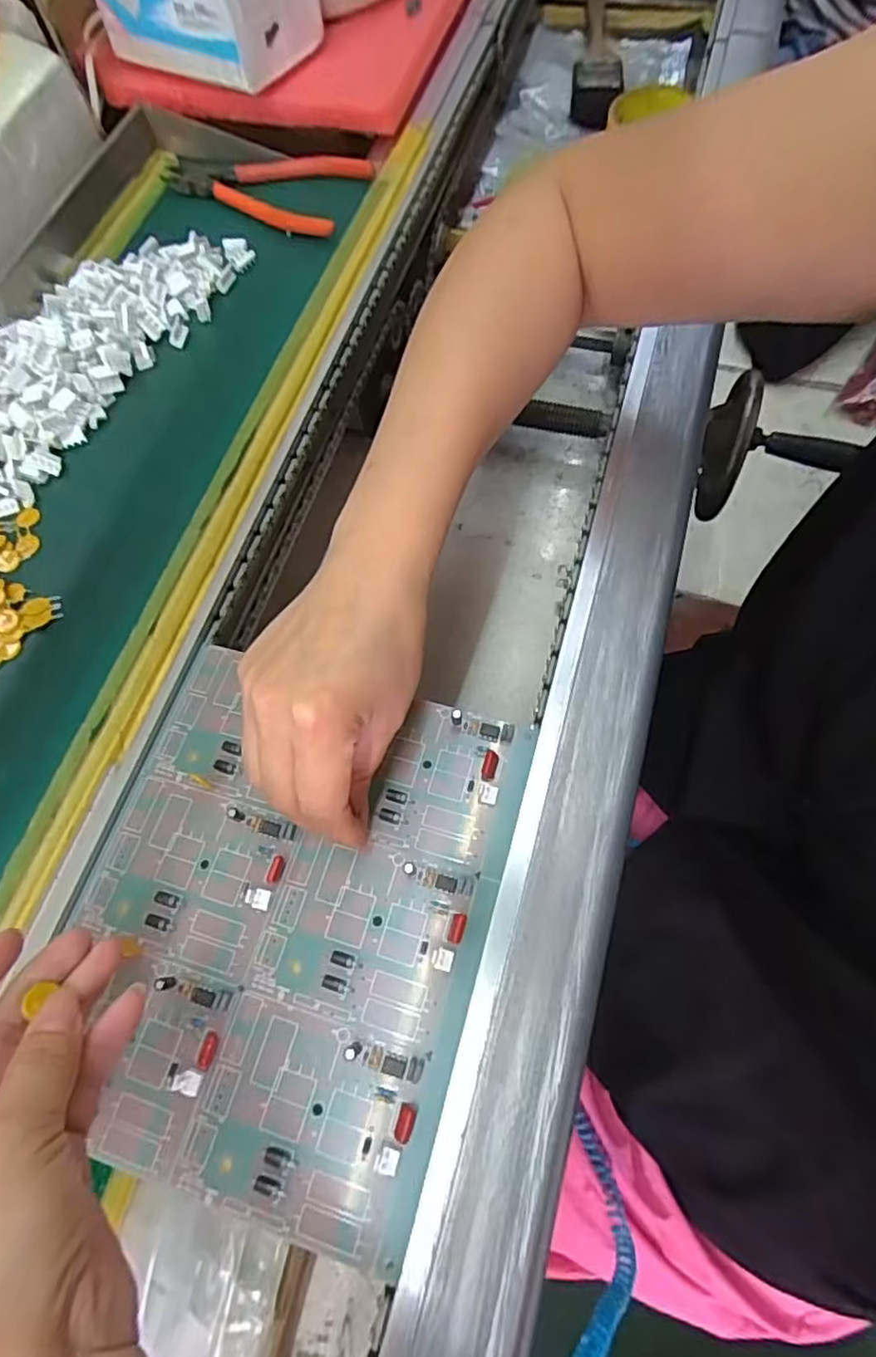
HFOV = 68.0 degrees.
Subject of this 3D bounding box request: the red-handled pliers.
[{"bbox_3d":[-0.134,-0.365,0.477,0.163,0.020,0.070,21,69,11],"label":"red-handled pliers"}]

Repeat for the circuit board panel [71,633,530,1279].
[{"bbox_3d":[-0.068,0.100,0.287,0.178,0.006,0.213,14,68,8],"label":"circuit board panel"}]

